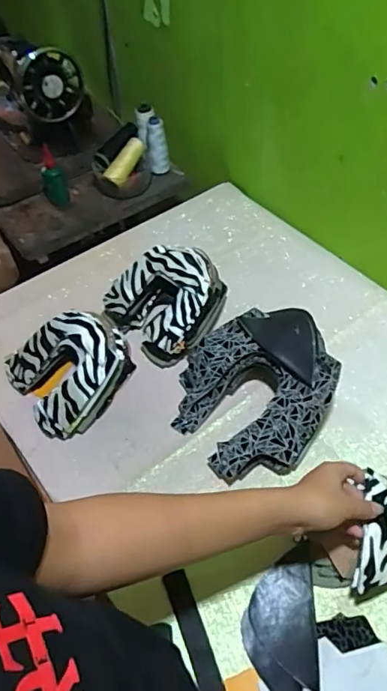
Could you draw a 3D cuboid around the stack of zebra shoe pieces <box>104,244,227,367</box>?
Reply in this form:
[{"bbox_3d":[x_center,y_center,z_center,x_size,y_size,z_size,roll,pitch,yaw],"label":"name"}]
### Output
[{"bbox_3d":[-0.034,-0.075,0.774,0.171,0.092,0.166,-34,56,-22],"label":"stack of zebra shoe pieces"}]

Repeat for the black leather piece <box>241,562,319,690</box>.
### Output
[{"bbox_3d":[0.089,0.295,0.510,0.073,0.009,0.130,-2,49,9],"label":"black leather piece"}]

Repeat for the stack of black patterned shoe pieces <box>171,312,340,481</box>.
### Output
[{"bbox_3d":[0.086,0.053,0.652,0.223,0.105,0.206,-20,52,-11],"label":"stack of black patterned shoe pieces"}]

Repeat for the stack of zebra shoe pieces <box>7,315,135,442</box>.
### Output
[{"bbox_3d":[-0.172,0.028,0.710,0.163,0.074,0.156,-32,55,-20],"label":"stack of zebra shoe pieces"}]

